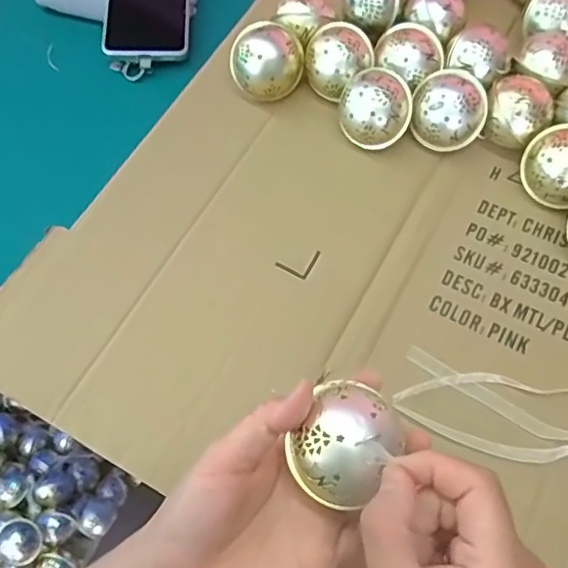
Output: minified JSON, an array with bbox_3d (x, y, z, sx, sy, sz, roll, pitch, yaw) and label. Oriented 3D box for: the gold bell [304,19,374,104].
[{"bbox_3d":[0.045,-0.179,0.502,0.054,0.054,0.049,1,65,4],"label":"gold bell"}]

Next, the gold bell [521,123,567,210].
[{"bbox_3d":[0.210,-0.087,0.454,0.057,0.055,0.055,29,70,16],"label":"gold bell"}]

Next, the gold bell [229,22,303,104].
[{"bbox_3d":[-0.014,-0.187,0.512,0.062,0.055,0.053,-8,65,0],"label":"gold bell"}]

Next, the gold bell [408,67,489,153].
[{"bbox_3d":[0.130,-0.136,0.478,0.057,0.056,0.054,-1,65,3],"label":"gold bell"}]

